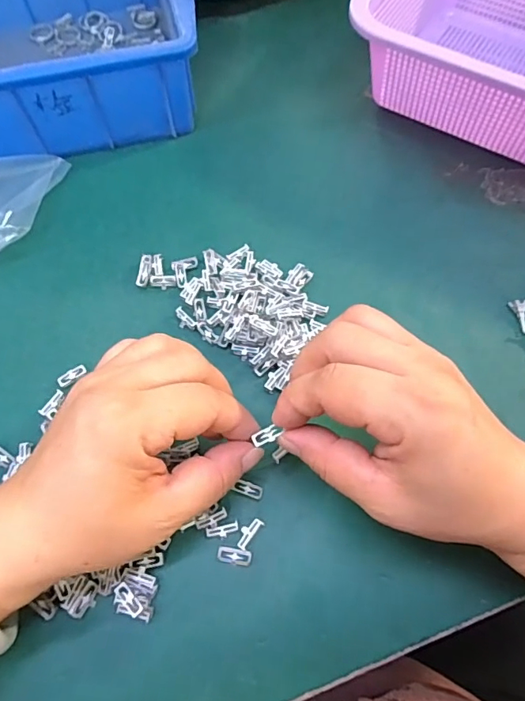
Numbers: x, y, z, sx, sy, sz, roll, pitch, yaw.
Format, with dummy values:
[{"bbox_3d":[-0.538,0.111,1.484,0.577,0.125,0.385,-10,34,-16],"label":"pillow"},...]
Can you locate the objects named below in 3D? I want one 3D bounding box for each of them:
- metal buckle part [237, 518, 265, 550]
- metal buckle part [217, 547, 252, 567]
[{"bbox_3d":[-0.007,0.092,0.240,0.007,0.006,0.017,36,72,15],"label":"metal buckle part"},{"bbox_3d":[-0.014,0.102,0.235,0.017,0.004,0.008,9,66,3],"label":"metal buckle part"}]

